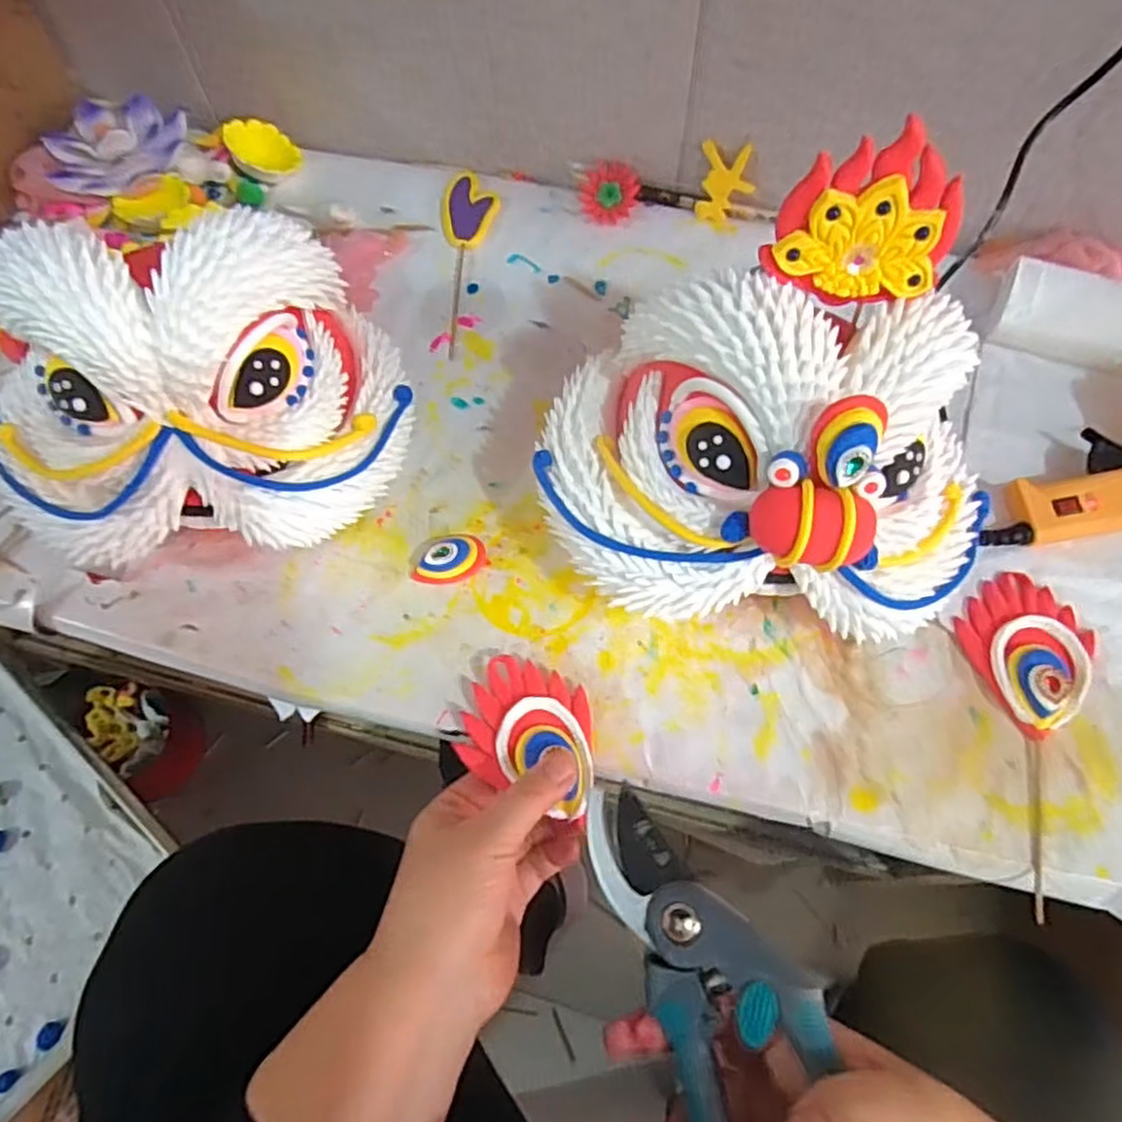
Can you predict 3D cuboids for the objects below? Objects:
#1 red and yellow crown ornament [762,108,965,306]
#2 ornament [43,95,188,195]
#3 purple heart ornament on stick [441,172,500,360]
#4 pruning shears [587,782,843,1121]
[{"bbox_3d":[0.134,-0.143,0.309,0.072,0.069,0.008,22,42,-14],"label":"red and yellow crown ornament"},{"bbox_3d":[-0.348,-0.323,0.567,0.094,0.033,0.083,-1,65,1],"label":"ornament"},{"bbox_3d":[-0.070,-0.228,0.544,0.042,0.009,0.175,-2,65,1],"label":"purple heart ornament on stick"},{"bbox_3d":[0.062,0.186,0.291,0.075,0.025,0.191,-24,65,-8],"label":"pruning shears"}]

